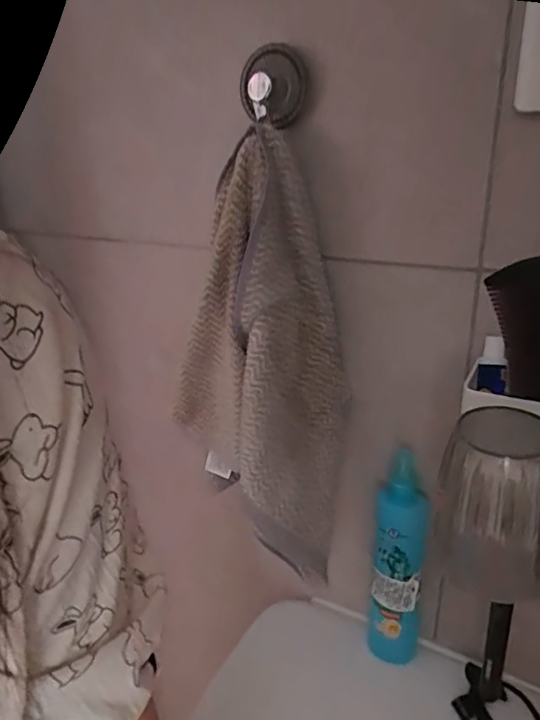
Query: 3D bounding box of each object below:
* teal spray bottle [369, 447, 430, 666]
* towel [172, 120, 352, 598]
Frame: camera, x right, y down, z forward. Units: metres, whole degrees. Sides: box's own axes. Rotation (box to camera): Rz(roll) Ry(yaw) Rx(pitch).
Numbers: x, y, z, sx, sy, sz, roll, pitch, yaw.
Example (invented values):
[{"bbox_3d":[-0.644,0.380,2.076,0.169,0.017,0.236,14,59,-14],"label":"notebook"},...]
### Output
[{"bbox_3d":[0.110,0.181,0.470,0.047,0.199,0.042,5,22,17],"label":"teal spray bottle"},{"bbox_3d":[-0.017,0.005,0.424,0.141,0.315,0.088,6,23,19],"label":"towel"}]

